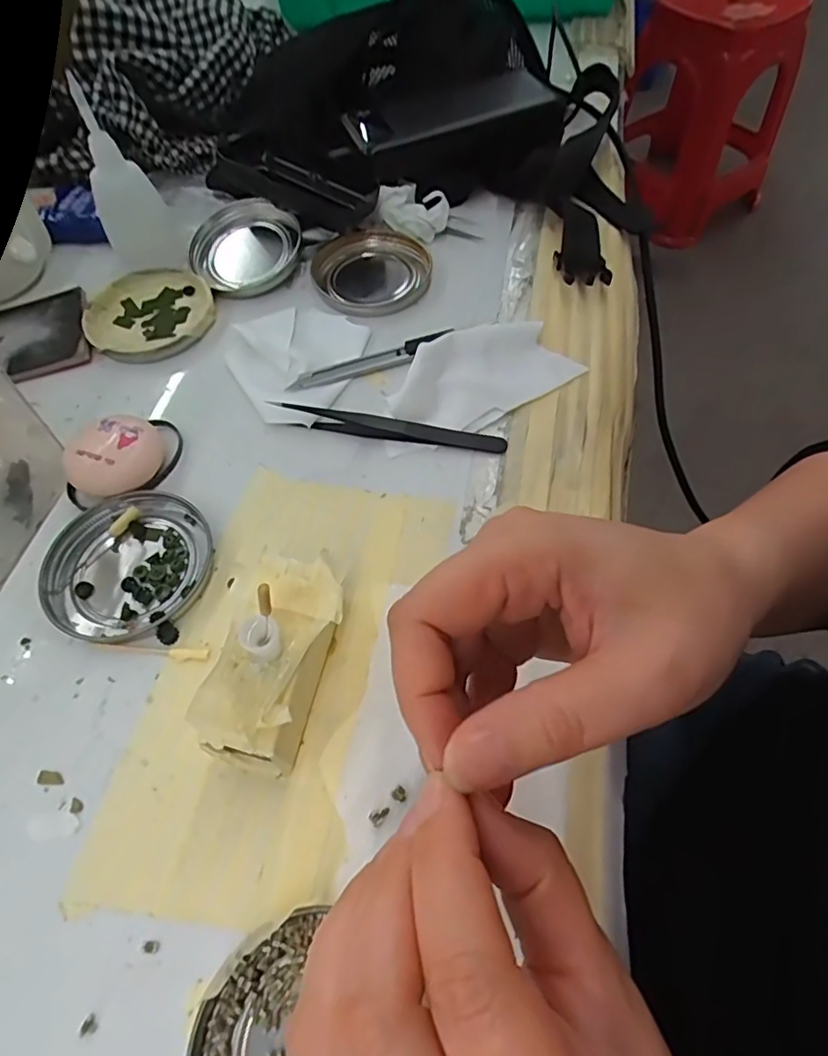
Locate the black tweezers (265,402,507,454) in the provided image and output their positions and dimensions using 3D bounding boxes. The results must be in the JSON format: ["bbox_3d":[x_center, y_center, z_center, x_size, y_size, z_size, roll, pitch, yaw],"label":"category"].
[{"bbox_3d":[-0.013,-0.056,0.317,0.123,0.014,0.011,7,60,7],"label":"black tweezers"}]

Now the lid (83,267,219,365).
[{"bbox_3d":[-0.169,-0.136,0.376,0.079,0.010,0.078,-1,60,2],"label":"lid"}]

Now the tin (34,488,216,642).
[{"bbox_3d":[-0.139,0.017,0.284,0.076,0.009,0.075,-1,60,2],"label":"tin"}]

